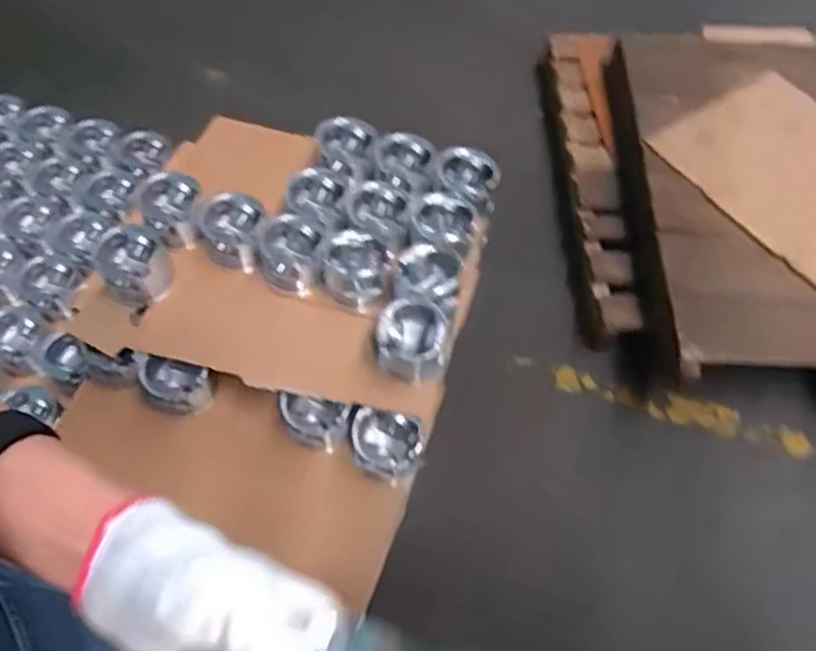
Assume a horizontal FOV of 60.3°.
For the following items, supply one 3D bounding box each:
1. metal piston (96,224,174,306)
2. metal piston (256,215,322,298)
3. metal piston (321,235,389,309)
[{"bbox_3d":[-0.468,-0.099,1.204,0.106,0.085,0.107,1,57,-1],"label":"metal piston"},{"bbox_3d":[-0.205,-0.119,1.230,0.094,0.109,0.103,1,57,-1],"label":"metal piston"},{"bbox_3d":[-0.087,-0.097,1.205,0.112,0.065,0.118,7,58,3],"label":"metal piston"}]

